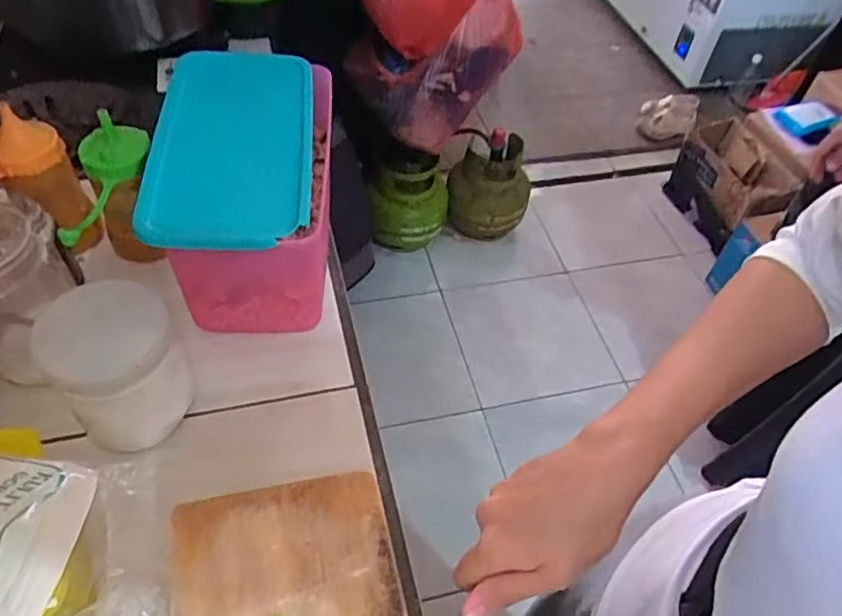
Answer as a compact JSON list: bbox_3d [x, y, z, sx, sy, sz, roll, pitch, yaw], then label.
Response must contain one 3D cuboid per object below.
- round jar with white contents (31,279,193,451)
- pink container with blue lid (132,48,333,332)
[{"bbox_3d":[-0.218,0.048,0.454,0.084,0.114,0.078,2,51,-3],"label":"round jar with white contents"},{"bbox_3d":[-0.152,-0.104,0.566,0.127,0.150,0.237,0,51,-5],"label":"pink container with blue lid"}]

